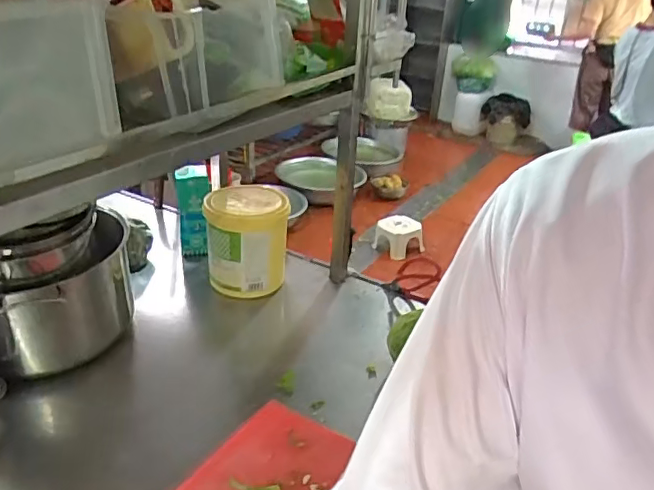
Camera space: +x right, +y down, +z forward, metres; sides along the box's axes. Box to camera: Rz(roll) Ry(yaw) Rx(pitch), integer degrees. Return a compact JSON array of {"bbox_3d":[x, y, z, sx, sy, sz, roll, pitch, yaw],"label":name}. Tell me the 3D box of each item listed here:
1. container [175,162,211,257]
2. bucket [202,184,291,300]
[{"bbox_3d":[-0.334,-0.085,1.408,0.069,0.238,0.056,2,28,-3],"label":"container"},{"bbox_3d":[-0.176,-0.007,1.252,0.182,0.209,0.168,-4,29,-15],"label":"bucket"}]

